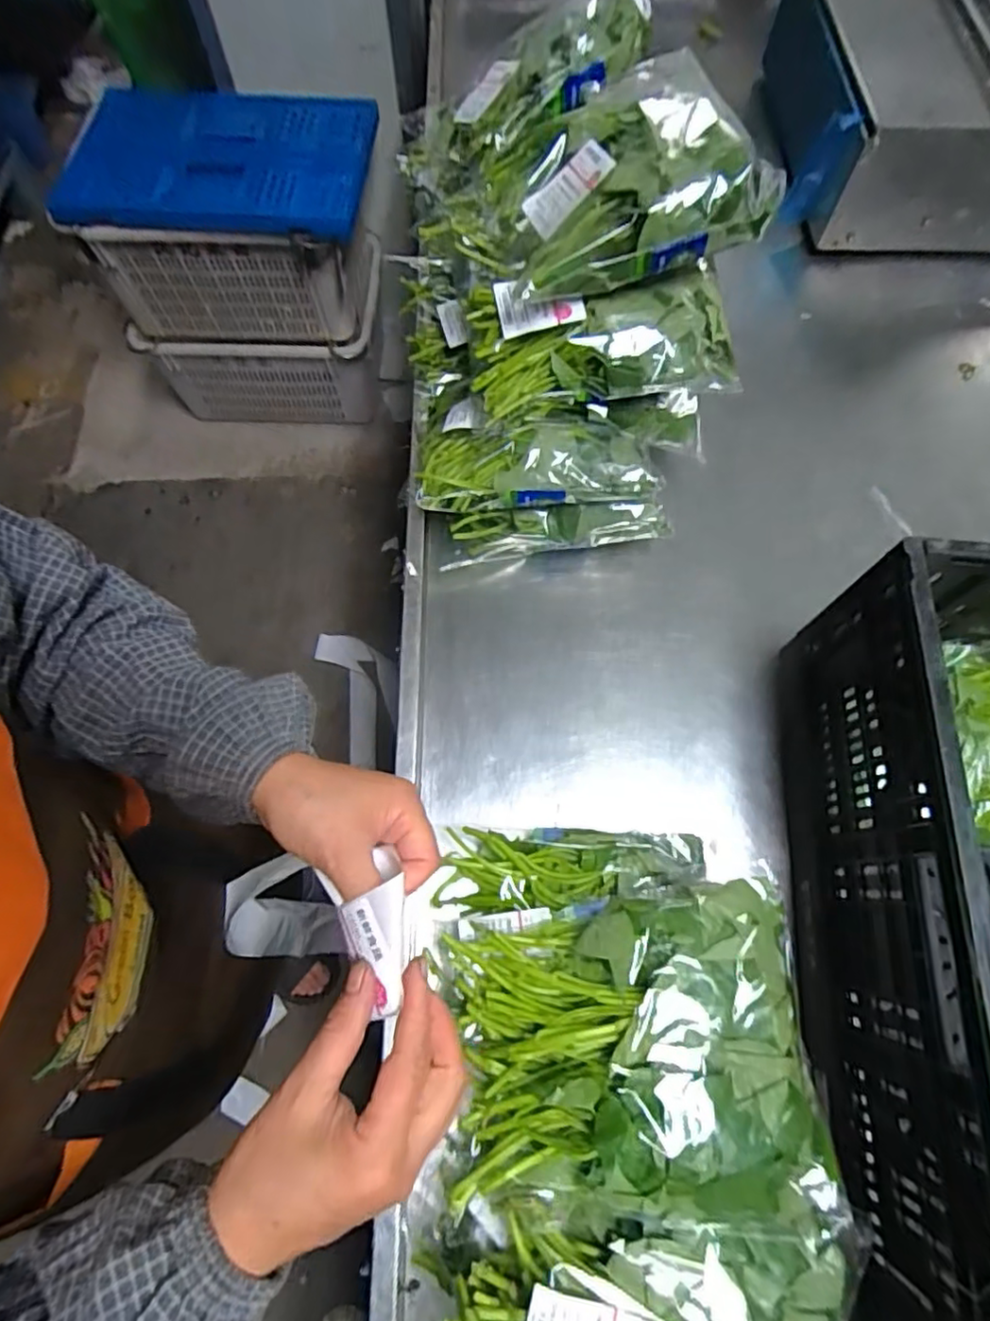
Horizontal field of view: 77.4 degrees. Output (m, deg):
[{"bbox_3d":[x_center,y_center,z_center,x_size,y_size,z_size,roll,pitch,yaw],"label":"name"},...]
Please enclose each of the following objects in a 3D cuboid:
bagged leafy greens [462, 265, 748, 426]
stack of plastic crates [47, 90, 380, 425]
[{"bbox_3d":[0.107,-0.321,0.623,0.261,0.074,0.118,-4,73,-4],"label":"bagged leafy greens"},{"bbox_3d":[-0.595,-0.978,1.577,0.589,0.640,0.434,8,72,0],"label":"stack of plastic crates"}]

